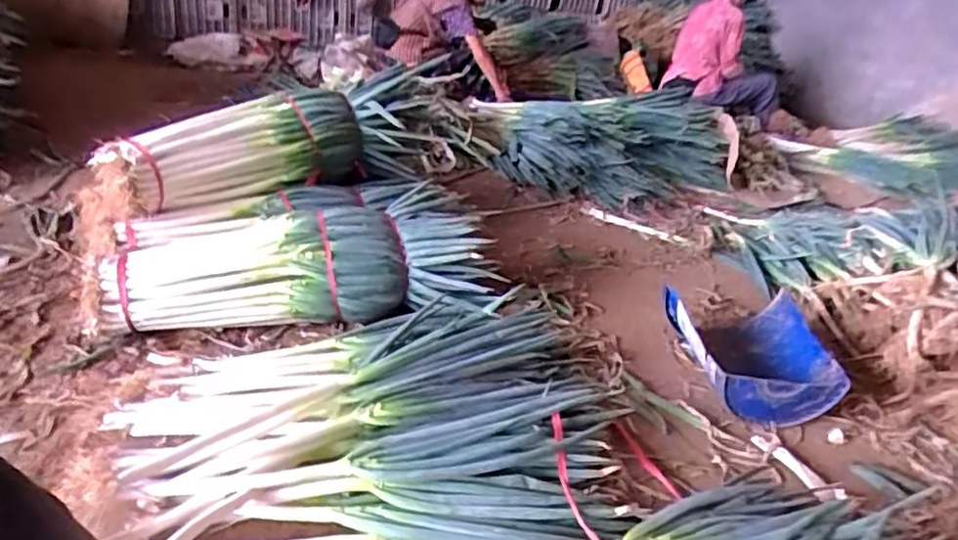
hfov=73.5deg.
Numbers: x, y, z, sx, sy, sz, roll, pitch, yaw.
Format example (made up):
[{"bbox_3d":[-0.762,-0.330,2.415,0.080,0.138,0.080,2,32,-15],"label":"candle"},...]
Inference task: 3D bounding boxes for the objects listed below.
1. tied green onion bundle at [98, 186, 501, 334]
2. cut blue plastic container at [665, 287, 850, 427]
[{"bbox_3d":[-0.401,-0.014,1.529,0.839,0.230,0.309,2,27,-11],"label":"tied green onion bundle"},{"bbox_3d":[0.629,0.179,1.507,0.332,0.142,0.416,4,27,-8],"label":"cut blue plastic container"}]

